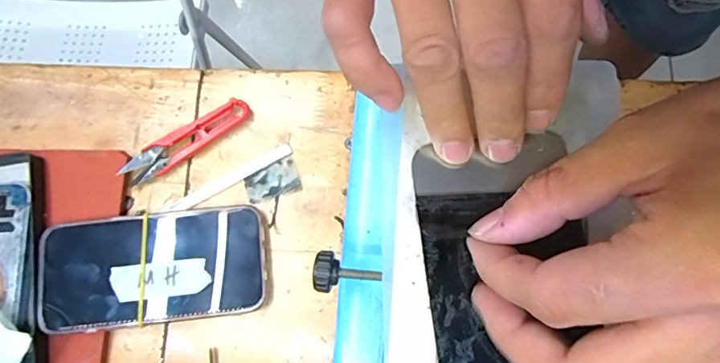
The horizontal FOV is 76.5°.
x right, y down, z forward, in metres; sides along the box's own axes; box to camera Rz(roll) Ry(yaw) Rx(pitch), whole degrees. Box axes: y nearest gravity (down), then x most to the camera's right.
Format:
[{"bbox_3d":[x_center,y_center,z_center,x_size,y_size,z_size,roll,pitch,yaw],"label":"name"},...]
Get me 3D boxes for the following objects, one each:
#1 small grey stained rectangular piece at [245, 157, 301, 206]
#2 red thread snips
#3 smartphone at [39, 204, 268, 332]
[{"bbox_3d":[-0.065,0.000,0.338,0.038,0.004,0.026,-22,73,-1],"label":"small grey stained rectangular piece"},{"bbox_3d":[-0.128,-0.031,0.339,0.098,0.013,0.022,-34,78,-6],"label":"red thread snips"},{"bbox_3d":[-0.140,0.059,0.311,0.147,0.014,0.072,-7,77,0],"label":"smartphone"}]

